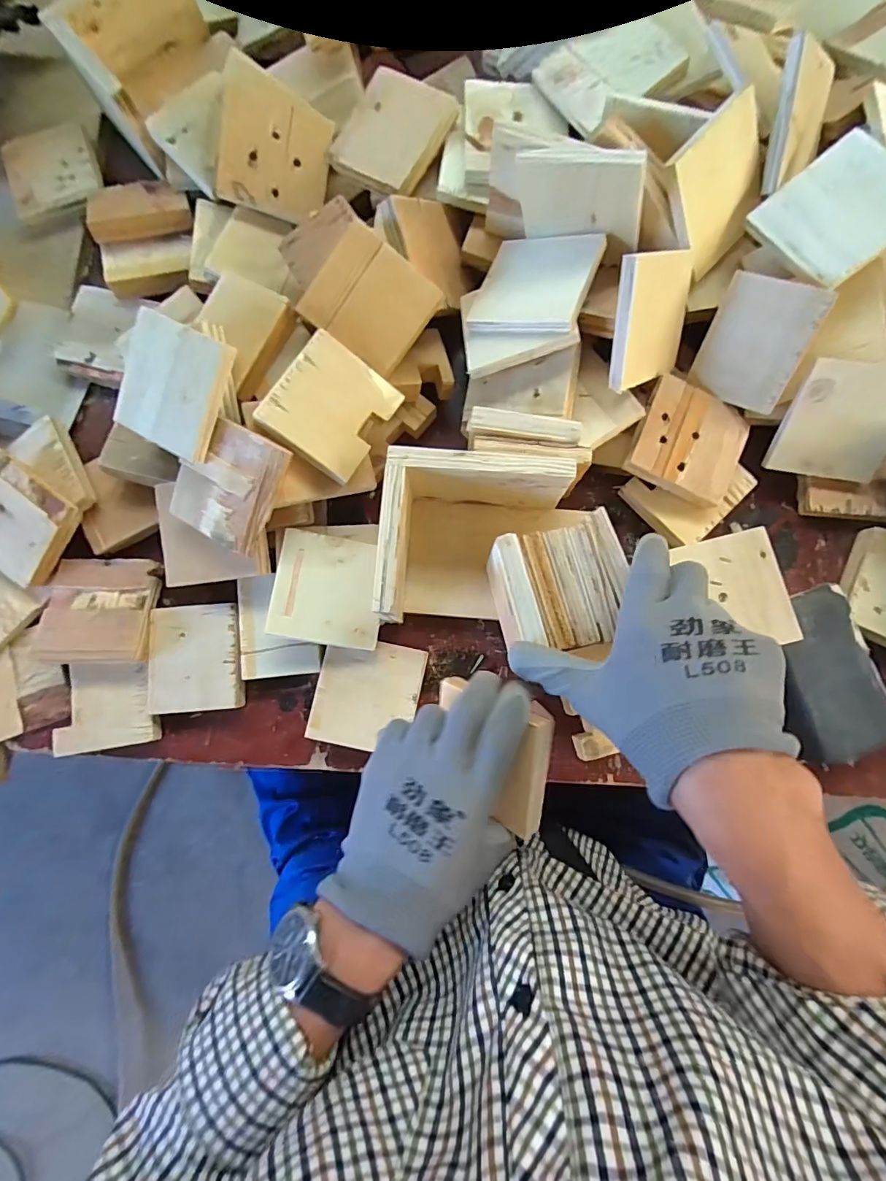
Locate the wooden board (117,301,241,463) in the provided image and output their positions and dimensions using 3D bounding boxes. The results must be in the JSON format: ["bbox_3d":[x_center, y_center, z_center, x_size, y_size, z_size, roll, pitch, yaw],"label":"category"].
[{"bbox_3d":[-0.209,-0.157,0.377,0.091,0.007,0.089,28,105,11],"label":"wooden board"}]

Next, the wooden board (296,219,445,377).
[{"bbox_3d":[-0.058,-0.234,0.401,0.089,0.010,0.081,38,99,-6],"label":"wooden board"}]

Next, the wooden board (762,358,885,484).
[{"bbox_3d":[0.338,-0.140,0.416,0.091,0.007,0.091,9,123,1],"label":"wooden board"}]

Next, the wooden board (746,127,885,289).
[{"bbox_3d":[0.304,-0.291,0.377,0.095,0.008,0.088,-38,81,13],"label":"wooden board"}]

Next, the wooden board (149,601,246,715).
[{"bbox_3d":[-0.215,0.058,0.424,0.078,0.009,0.090,-4,82,-1],"label":"wooden board"}]

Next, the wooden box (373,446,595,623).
[{"bbox_3d":[0.029,-0.038,0.407,0.151,0.089,0.131,5,82,0],"label":"wooden box"}]

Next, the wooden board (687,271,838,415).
[{"bbox_3d":[0.251,-0.199,0.398,0.073,0.089,0.009,31,44,23],"label":"wooden board"}]

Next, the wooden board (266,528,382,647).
[{"bbox_3d":[-0.096,-0.001,0.415,0.087,0.006,0.091,9,74,-12],"label":"wooden board"}]

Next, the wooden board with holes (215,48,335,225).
[{"bbox_3d":[-0.149,-0.396,0.441,0.092,0.018,0.103,10,112,-17],"label":"wooden board with holes"}]

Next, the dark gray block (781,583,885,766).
[{"bbox_3d":[0.317,0.068,0.405,0.083,0.019,0.136,-12,82,-2],"label":"dark gray block"}]

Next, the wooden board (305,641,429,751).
[{"bbox_3d":[-0.064,0.089,0.419,0.085,0.012,0.089,12,82,1],"label":"wooden board"}]

